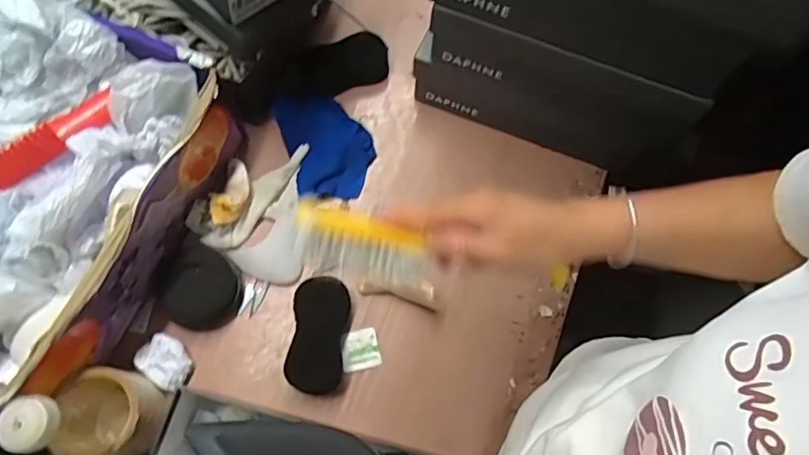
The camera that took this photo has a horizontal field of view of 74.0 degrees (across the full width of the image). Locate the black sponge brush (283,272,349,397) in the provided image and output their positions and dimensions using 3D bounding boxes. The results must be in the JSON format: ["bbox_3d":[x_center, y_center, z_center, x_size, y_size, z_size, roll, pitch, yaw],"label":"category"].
[{"bbox_3d":[-0.099,0.121,0.618,0.061,0.027,0.129,5,70,0],"label":"black sponge brush"}]

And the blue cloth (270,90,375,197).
[{"bbox_3d":[-0.100,-0.114,0.698,0.106,0.034,0.152,-18,72,-8],"label":"blue cloth"}]

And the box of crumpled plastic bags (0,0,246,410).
[{"bbox_3d":[-0.400,-0.046,0.562,0.292,0.177,0.387,21,71,6],"label":"box of crumpled plastic bags"}]

